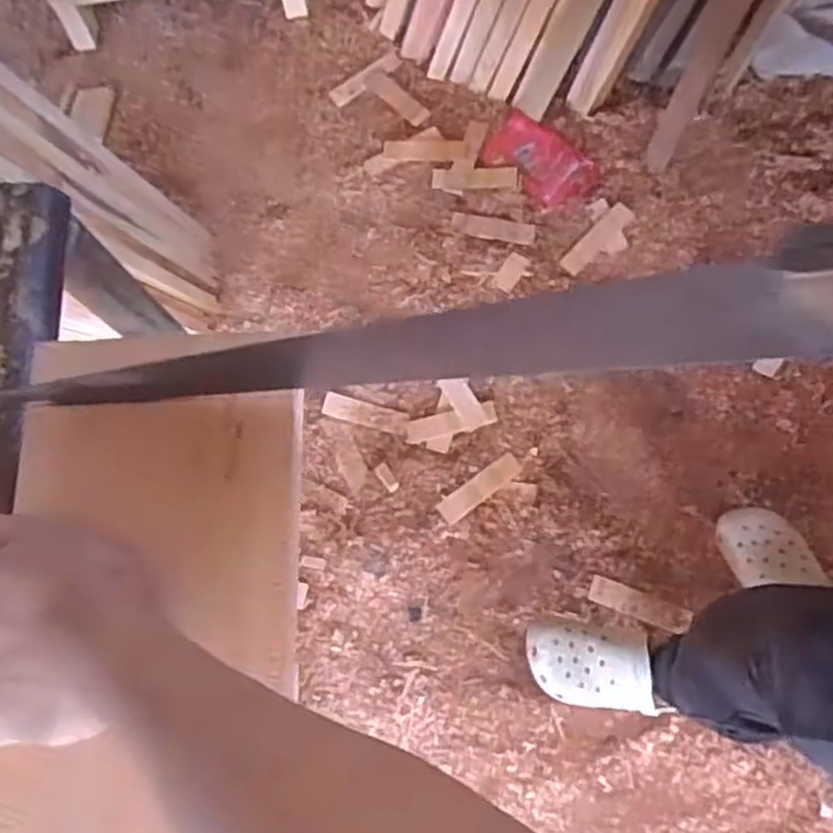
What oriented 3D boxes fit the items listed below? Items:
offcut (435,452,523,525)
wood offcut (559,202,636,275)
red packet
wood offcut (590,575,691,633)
[{"bbox_3d":[0.102,0.113,1.271,0.152,0.005,0.039,-37,78,-7],"label":"offcut"},{"bbox_3d":[0.311,-0.308,1.366,0.042,0.008,0.149,45,94,11],"label":"wood offcut"},{"bbox_3d":[0.218,-0.450,1.402,0.193,0.021,0.118,38,80,10],"label":"red packet"},{"bbox_3d":[0.344,0.291,1.221,0.152,0.005,0.041,18,78,17],"label":"wood offcut"}]

